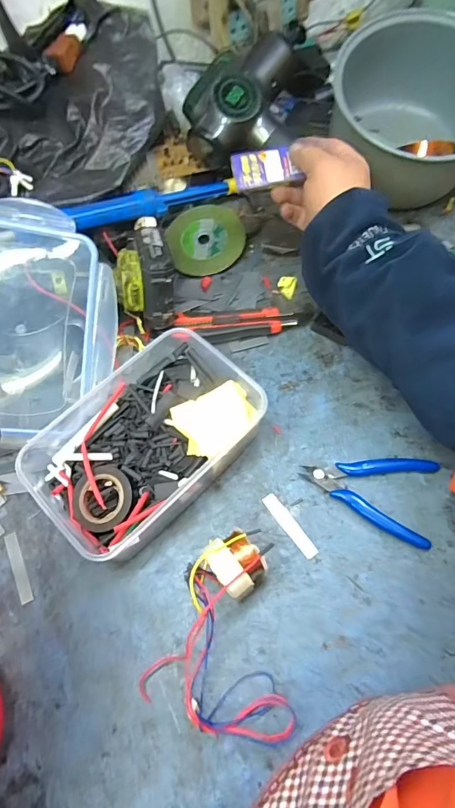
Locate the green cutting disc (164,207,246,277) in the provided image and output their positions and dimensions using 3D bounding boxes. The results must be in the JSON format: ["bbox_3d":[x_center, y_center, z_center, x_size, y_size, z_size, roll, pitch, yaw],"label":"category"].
[{"bbox_3d":[-0.027,-0.210,0.556,0.095,0.007,0.097,-1,73,3],"label":"green cutting disc"}]

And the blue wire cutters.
[{"bbox_3d":[0.131,0.075,0.407,0.116,0.012,0.079,17,64,13],"label":"blue wire cutters"}]

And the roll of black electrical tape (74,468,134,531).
[{"bbox_3d":[-0.110,0.083,0.382,0.055,0.012,0.055,-22,73,9],"label":"roll of black electrical tape"}]

